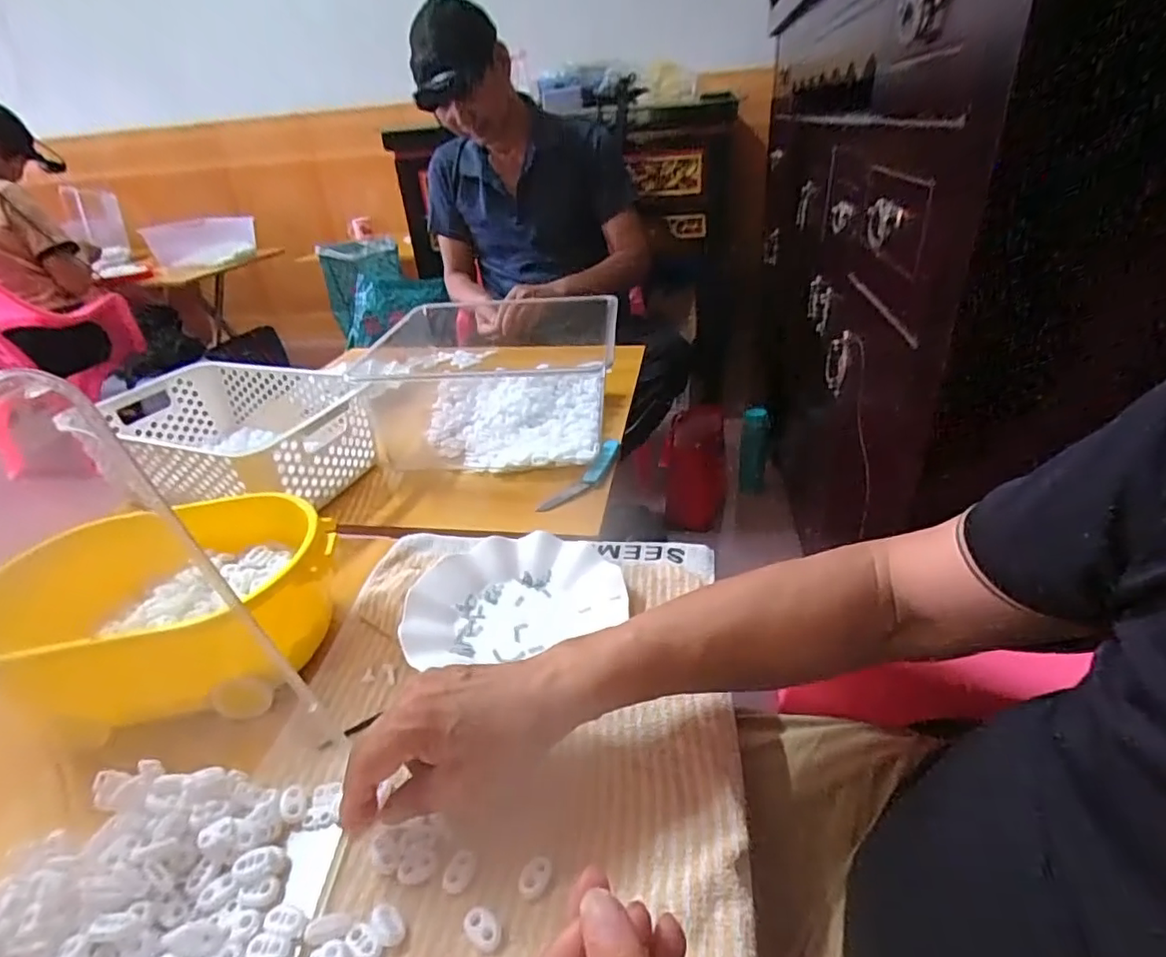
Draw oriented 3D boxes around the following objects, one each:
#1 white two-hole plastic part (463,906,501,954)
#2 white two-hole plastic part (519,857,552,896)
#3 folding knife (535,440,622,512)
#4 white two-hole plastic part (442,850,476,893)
[{"bbox_3d":[-0.053,0.236,0.312,0.022,0.006,0.016,21,40,37],"label":"white two-hole plastic part"},{"bbox_3d":[-0.027,0.223,0.332,0.022,0.007,0.015,-27,38,-33],"label":"white two-hole plastic part"},{"bbox_3d":[0.004,-0.004,0.705,0.038,0.019,0.136,25,58,40],"label":"folding knife"},{"bbox_3d":[-0.070,0.223,0.337,0.015,0.004,0.022,7,33,19],"label":"white two-hole plastic part"}]

